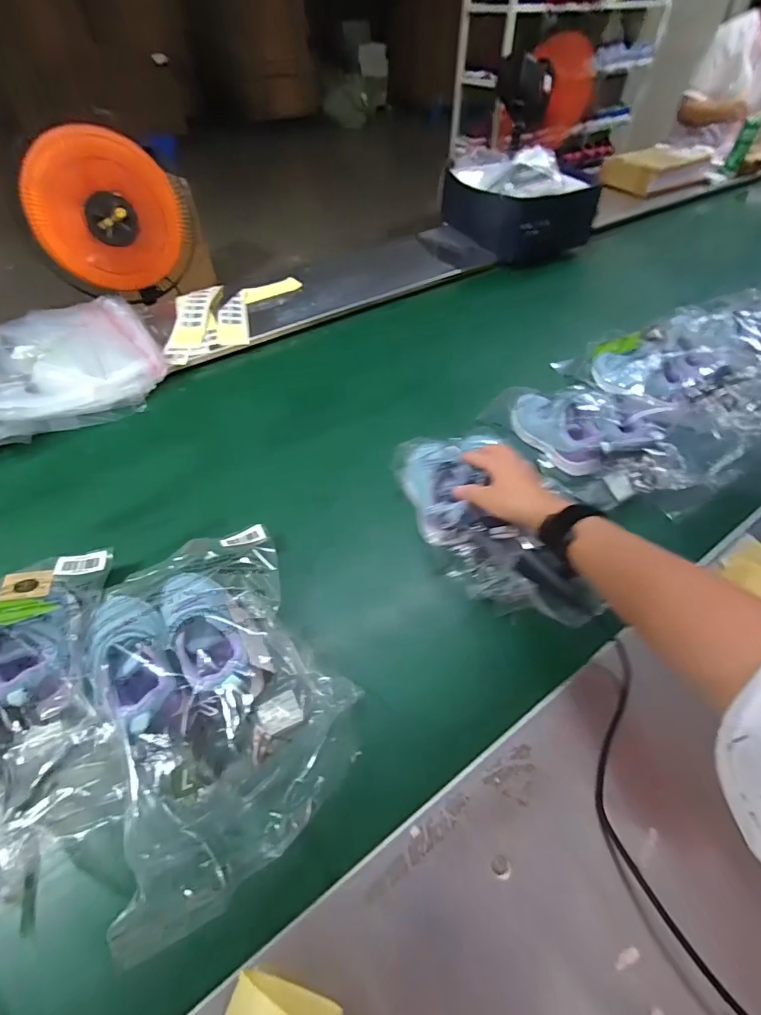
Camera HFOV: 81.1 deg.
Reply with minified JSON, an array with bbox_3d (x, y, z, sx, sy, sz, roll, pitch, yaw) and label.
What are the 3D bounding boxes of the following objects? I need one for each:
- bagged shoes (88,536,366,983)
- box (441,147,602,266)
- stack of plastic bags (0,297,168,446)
[{"bbox_3d":[-0.163,0.154,0.424,0.208,0.082,0.332,-23,53,-18],"label":"bagged shoes"},{"bbox_3d":[0.349,-0.783,1.160,0.323,0.150,0.314,-16,52,-13],"label":"box"},{"bbox_3d":[-0.575,-0.264,0.784,0.327,0.069,0.347,-31,57,-24],"label":"stack of plastic bags"}]

